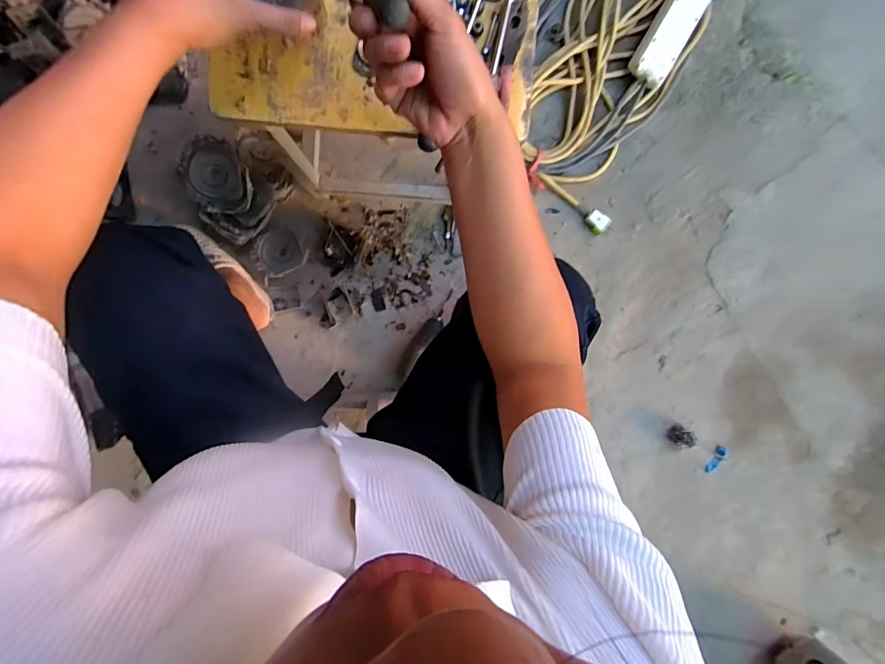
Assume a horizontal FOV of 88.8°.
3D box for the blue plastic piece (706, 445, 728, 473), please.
[{"bbox_3d":[0.609,0.285,1.005,0.026,0.013,0.068,22,93,-3],"label":"blue plastic piece"}]

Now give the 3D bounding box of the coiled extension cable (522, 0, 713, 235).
[{"bbox_3d":[0.312,-0.534,0.890,0.336,0.063,0.599,21,93,-3],"label":"coiled extension cable"}]

